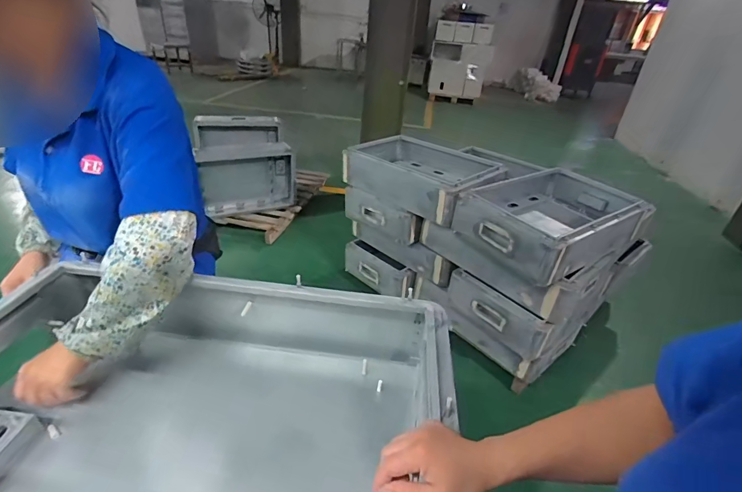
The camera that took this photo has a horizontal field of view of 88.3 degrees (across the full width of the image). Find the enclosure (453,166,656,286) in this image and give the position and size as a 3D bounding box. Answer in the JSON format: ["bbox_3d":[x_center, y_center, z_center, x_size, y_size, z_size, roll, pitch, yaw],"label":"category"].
[{"bbox_3d":[0.688,-0.120,1.468,0.743,0.166,0.447,-18,38,-32],"label":"enclosure"}]

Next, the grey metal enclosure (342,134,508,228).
[{"bbox_3d":[0.222,-0.330,1.729,0.467,0.175,0.663,-20,40,-34],"label":"grey metal enclosure"}]

